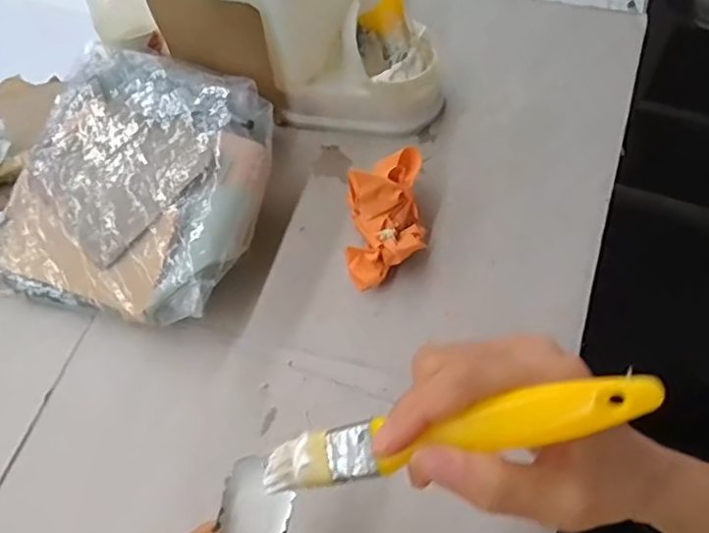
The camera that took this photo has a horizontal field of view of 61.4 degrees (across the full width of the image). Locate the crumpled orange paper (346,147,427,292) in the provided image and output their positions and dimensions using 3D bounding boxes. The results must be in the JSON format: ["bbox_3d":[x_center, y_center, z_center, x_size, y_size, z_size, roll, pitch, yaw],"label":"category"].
[{"bbox_3d":[0.023,-0.043,0.461,0.060,0.061,0.103,-2,57,3],"label":"crumpled orange paper"}]

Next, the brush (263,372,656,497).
[{"bbox_3d":[0.031,0.066,0.235,0.164,0.007,0.021,-21,53,26],"label":"brush"}]

